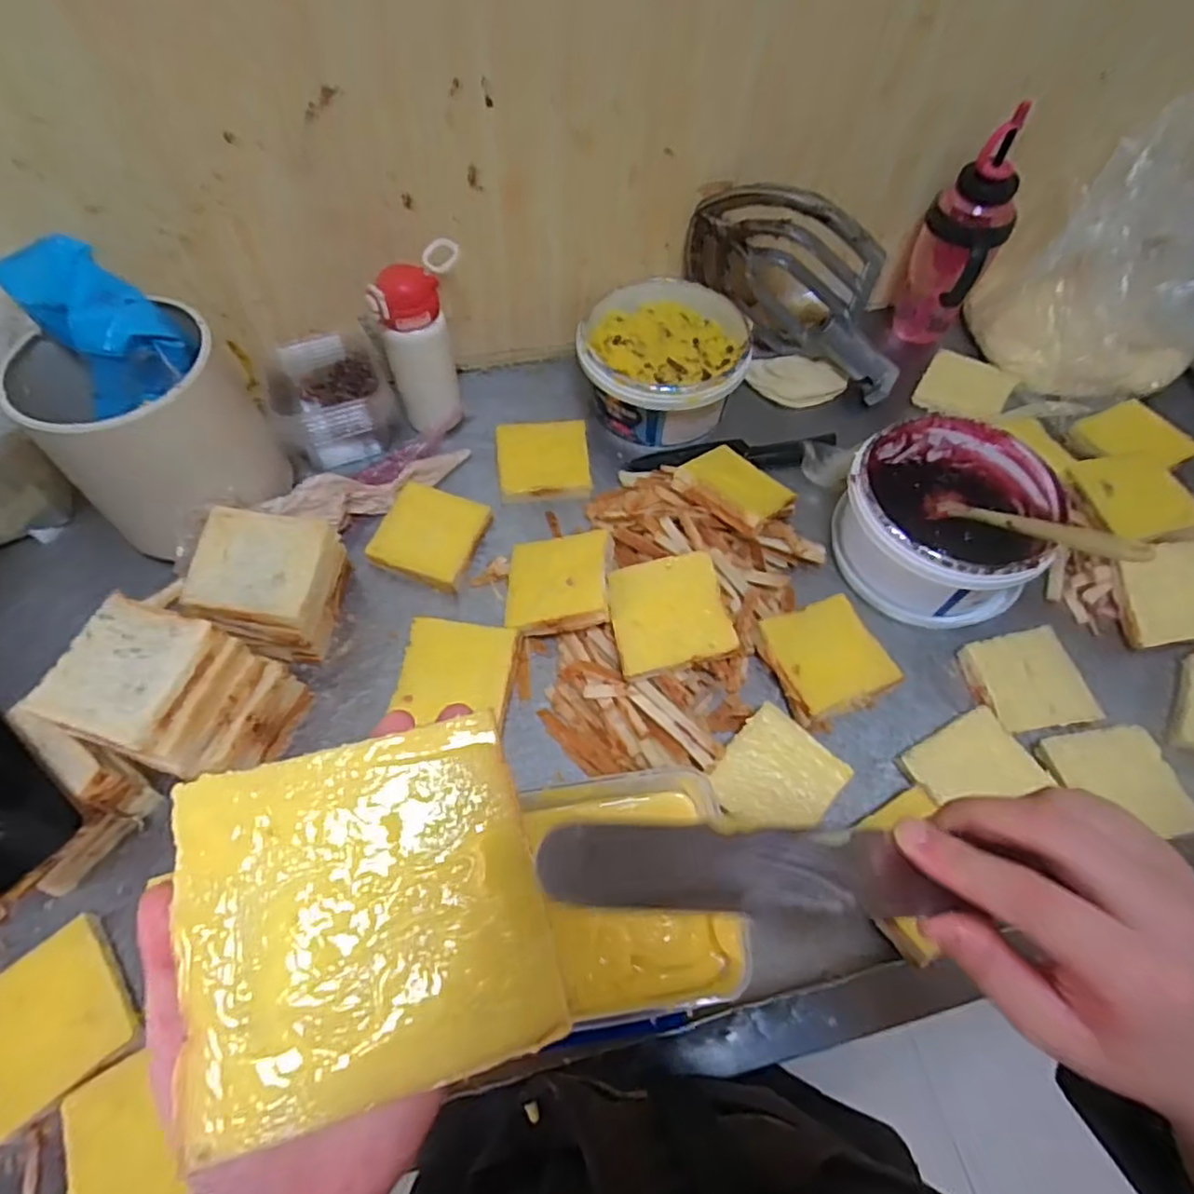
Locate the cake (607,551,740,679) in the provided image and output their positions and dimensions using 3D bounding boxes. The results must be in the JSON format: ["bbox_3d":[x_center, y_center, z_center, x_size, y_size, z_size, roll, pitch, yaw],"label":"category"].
[{"bbox_3d":[0.071,0.012,0.654,0.110,0.020,0.114,-11,61,-8],"label":"cake"}]

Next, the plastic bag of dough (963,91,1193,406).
[{"bbox_3d":[0.688,-0.419,0.786,0.292,0.300,0.198,-4,60,-4],"label":"plastic bag of dough"}]

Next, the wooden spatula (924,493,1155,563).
[{"bbox_3d":[0.420,-0.068,0.651,0.041,0.025,0.217,-29,31,-17],"label":"wooden spatula"}]

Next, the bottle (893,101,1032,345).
[{"bbox_3d":[0.448,-0.435,0.831,0.095,0.266,0.099,27,63,14],"label":"bottle"}]

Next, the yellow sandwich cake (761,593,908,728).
[{"bbox_3d":[0.233,0.060,0.672,0.113,0.030,0.107,-18,62,-12],"label":"yellow sandwich cake"}]

